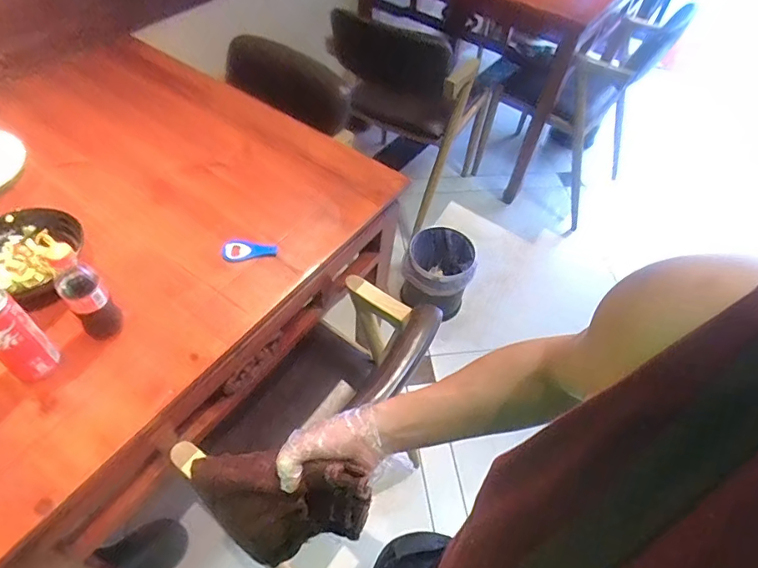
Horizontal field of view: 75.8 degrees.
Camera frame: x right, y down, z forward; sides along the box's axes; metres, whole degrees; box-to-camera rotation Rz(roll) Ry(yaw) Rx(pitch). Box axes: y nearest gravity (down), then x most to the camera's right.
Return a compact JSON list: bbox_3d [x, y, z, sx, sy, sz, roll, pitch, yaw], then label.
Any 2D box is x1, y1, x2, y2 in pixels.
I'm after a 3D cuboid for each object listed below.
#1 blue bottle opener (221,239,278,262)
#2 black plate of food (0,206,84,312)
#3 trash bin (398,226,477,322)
[{"bbox_3d":[-0.224,-0.057,0.845,0.093,0.021,0.045,-4,52,-8],"label":"blue bottle opener"},{"bbox_3d":[-0.536,-0.038,0.744,0.146,0.067,0.154,2,51,-3],"label":"black plate of food"},{"bbox_3d":[0.200,-0.040,1.648,0.222,0.231,0.221,18,52,10],"label":"trash bin"}]

